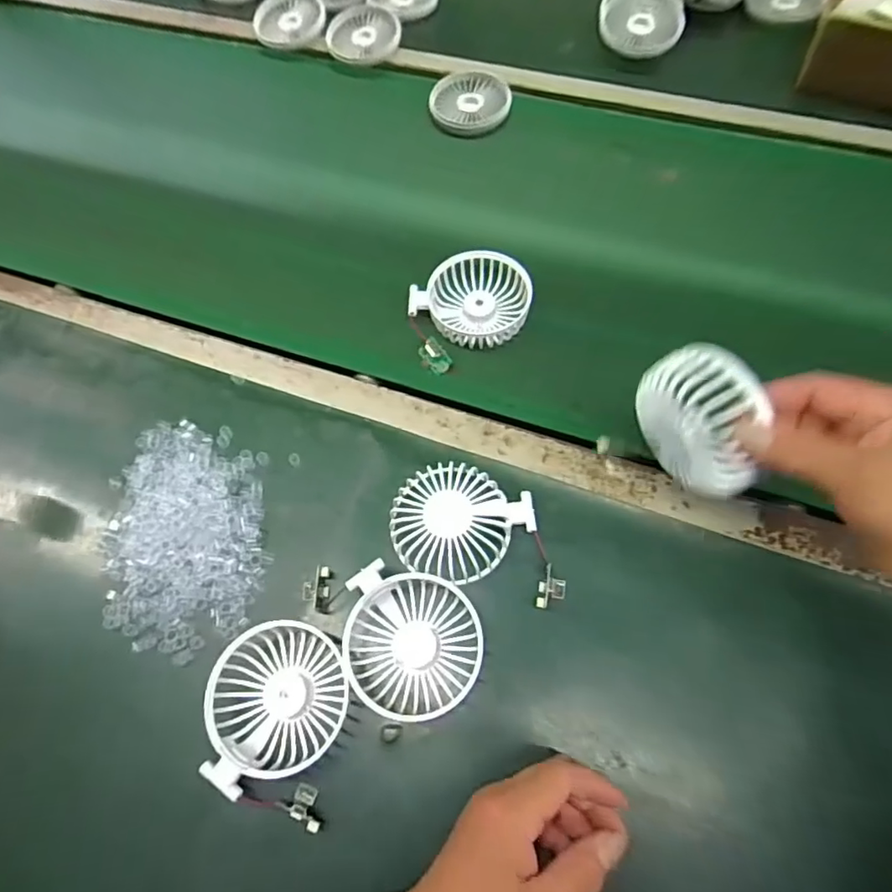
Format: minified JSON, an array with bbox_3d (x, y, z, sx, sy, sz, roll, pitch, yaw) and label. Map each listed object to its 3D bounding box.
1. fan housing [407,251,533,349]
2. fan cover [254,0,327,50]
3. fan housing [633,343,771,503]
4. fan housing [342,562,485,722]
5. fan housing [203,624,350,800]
[{"bbox_3d":[0.027,-0.131,0.503,0.093,0.026,0.088,-1,65,2],"label":"fan housing"},{"bbox_3d":[-0.196,-0.532,0.702,0.088,0.012,0.086,-28,80,4],"label":"fan cover"},{"bbox_3d":[0.154,-0.014,0.339,0.036,0.074,0.086,-22,65,-10],"label":"fan housing"},{"bbox_3d":[-0.024,0.133,0.379,0.092,0.033,0.087,13,66,9],"label":"fan housing"},{"bbox_3d":[-0.107,0.166,0.364,0.085,0.031,0.094,-4,65,1],"label":"fan housing"}]

